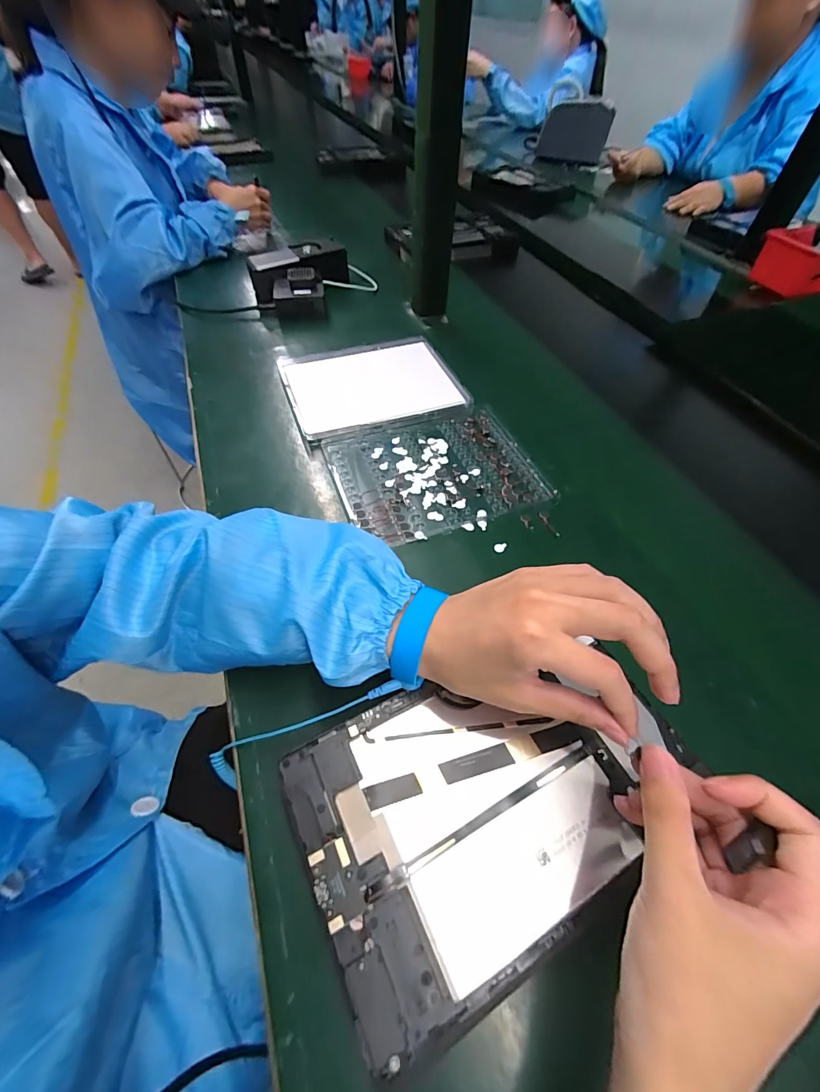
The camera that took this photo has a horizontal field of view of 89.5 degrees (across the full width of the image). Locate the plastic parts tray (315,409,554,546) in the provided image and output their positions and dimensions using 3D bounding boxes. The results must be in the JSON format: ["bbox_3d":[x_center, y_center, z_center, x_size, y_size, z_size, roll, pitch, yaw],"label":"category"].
[{"bbox_3d":[0.025,-0.081,0.448,0.202,0.008,0.166,-17,56,-13],"label":"plastic parts tray"}]

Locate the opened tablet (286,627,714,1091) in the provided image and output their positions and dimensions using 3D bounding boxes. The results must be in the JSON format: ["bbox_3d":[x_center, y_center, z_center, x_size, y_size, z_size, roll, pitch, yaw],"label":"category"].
[{"bbox_3d":[0.040,0.153,0.248,0.198,0.007,0.145,-20,56,-17],"label":"opened tablet"}]

